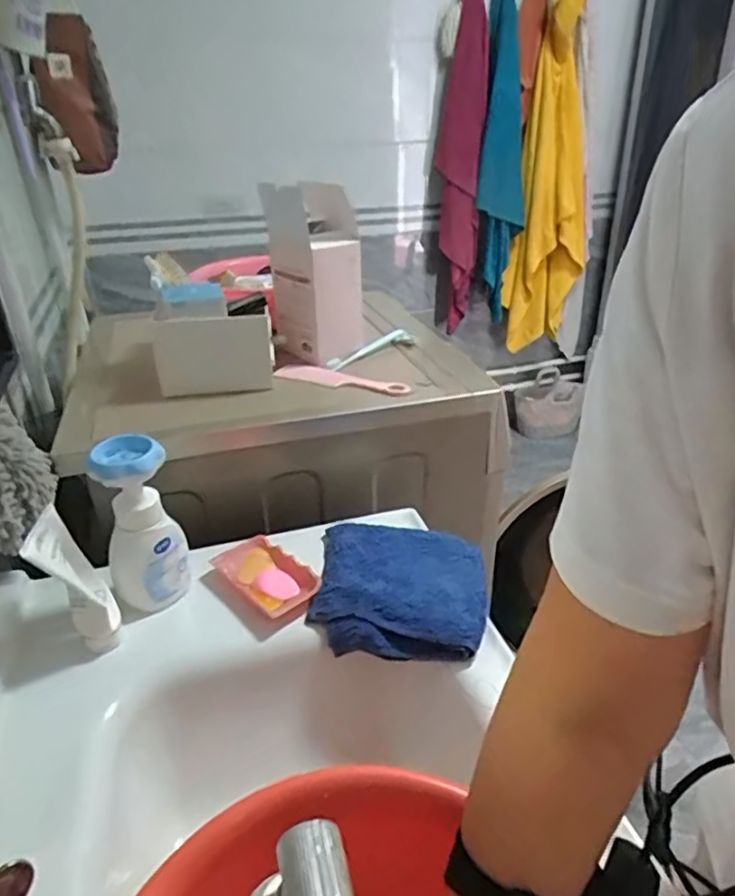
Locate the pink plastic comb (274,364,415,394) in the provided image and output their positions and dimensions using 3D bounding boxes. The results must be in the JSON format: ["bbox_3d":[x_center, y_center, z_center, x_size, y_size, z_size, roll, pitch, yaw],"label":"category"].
[{"bbox_3d":[-0.034,-0.104,0.913,0.198,0.016,0.052,7,29,15],"label":"pink plastic comb"}]

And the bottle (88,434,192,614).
[{"bbox_3d":[-0.230,0.082,0.638,0.070,0.179,0.060,-8,29,-12],"label":"bottle"}]

